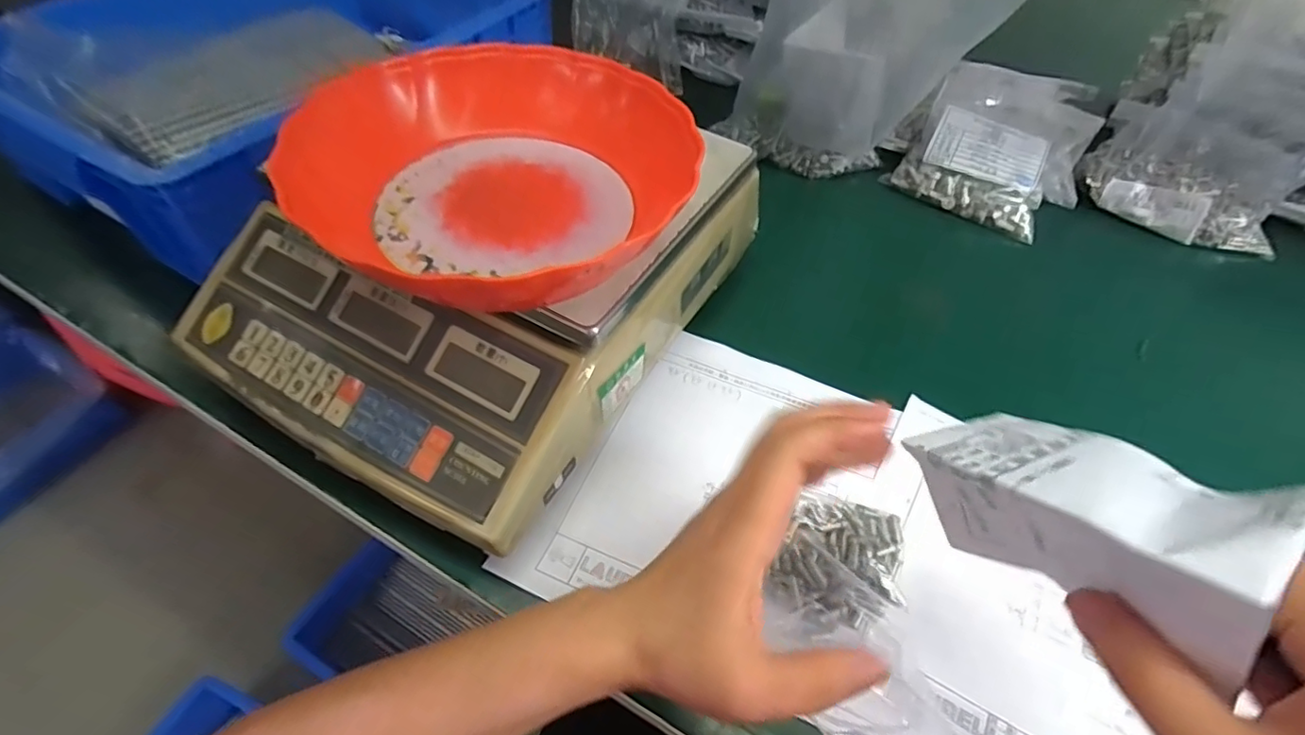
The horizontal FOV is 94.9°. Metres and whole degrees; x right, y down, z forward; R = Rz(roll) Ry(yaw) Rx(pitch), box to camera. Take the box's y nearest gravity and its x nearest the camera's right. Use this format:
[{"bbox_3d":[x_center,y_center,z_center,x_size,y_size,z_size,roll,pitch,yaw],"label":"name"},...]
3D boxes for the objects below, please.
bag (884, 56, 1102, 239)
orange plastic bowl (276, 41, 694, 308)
[{"bbox_3d":[0.350,-0.242,0.612,0.134,0.062,0.240,28,56,16],"label":"bag"},{"bbox_3d":[-0.081,-0.113,0.332,0.176,0.052,0.185,2,53,-3],"label":"orange plastic bowl"}]

